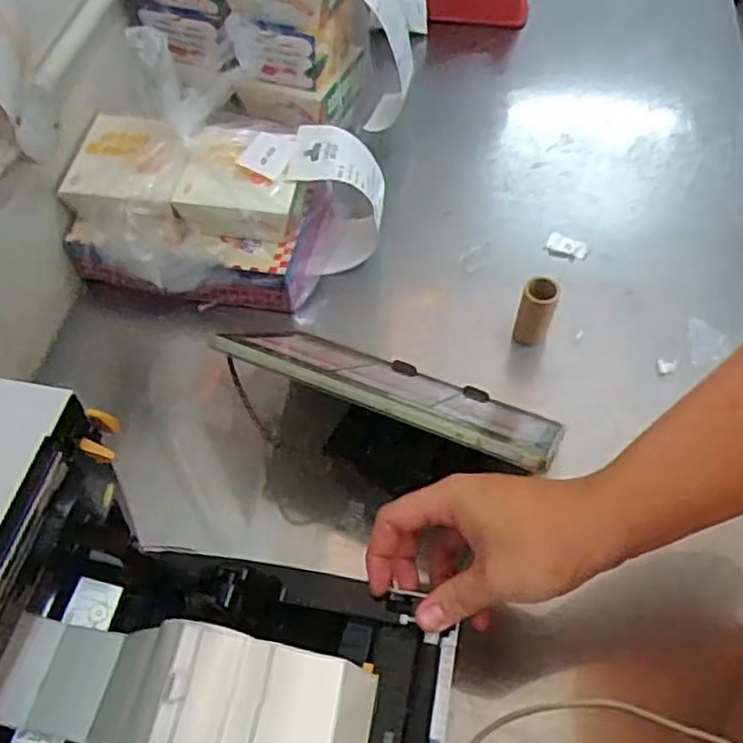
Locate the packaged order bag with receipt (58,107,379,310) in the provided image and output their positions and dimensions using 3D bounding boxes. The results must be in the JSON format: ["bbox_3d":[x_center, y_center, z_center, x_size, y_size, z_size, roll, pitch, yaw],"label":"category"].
[{"bbox_3d":[-0.137,-0.169,0.704,0.294,0.113,0.178,3,56,3],"label":"packaged order bag with receipt"}]

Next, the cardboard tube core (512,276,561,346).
[{"bbox_3d":[0.148,-0.054,0.651,0.029,0.066,0.025,10,56,8],"label":"cardboard tube core"}]

